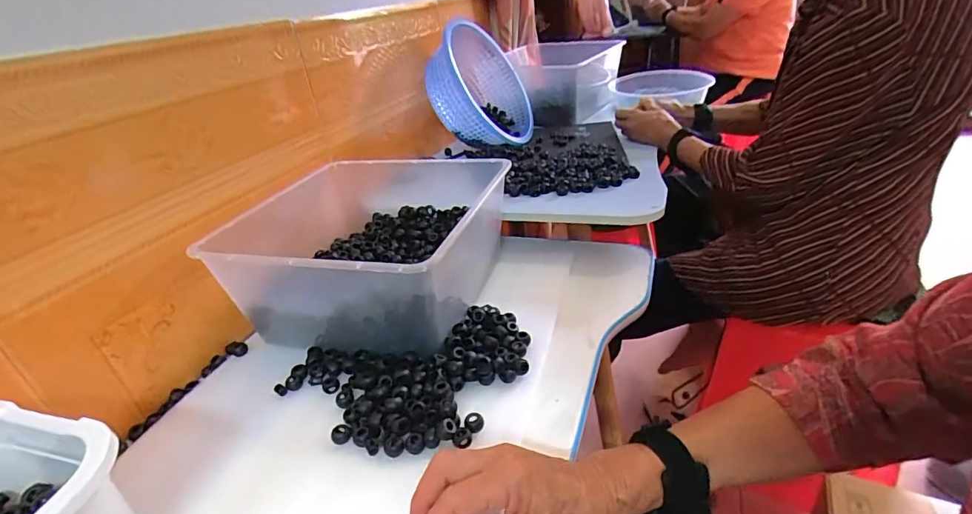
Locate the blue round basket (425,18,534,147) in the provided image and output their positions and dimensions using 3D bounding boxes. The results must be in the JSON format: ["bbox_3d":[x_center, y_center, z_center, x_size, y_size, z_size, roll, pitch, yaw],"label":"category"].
[{"bbox_3d":[-0.007,-0.372,1.095,0.140,0.296,0.299,-15,52,35],"label":"blue round basket"}]

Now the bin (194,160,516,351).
[{"bbox_3d":[-0.141,-0.023,0.629,0.301,0.128,0.325,2,31,17],"label":"bin"}]

